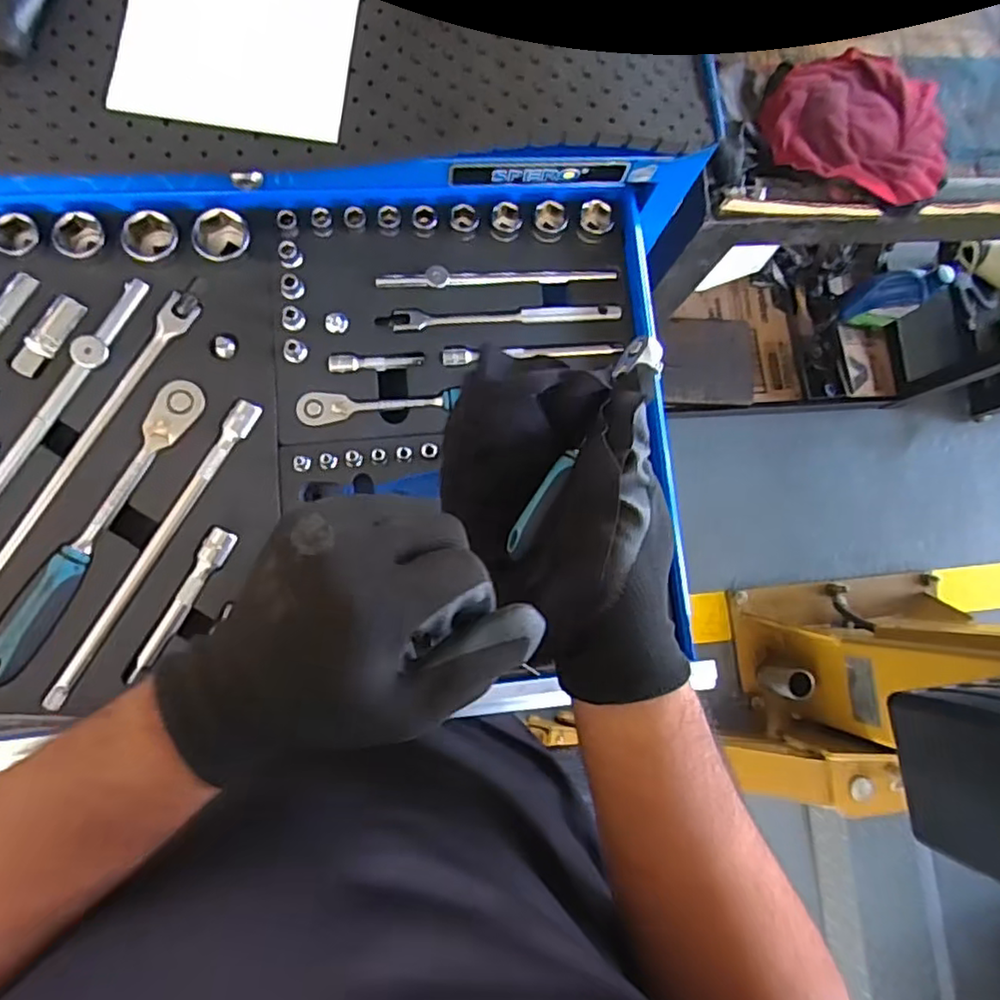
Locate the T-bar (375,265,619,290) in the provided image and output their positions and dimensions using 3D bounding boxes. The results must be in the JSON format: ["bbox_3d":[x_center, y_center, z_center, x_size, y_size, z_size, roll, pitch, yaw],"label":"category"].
[{"bbox_3d":[0.000,-0.181,0.522,0.195,0.016,0.020,-3,83,-7],"label":"T-bar"}]

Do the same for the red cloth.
[{"bbox_3d":[0.352,-0.368,0.625,0.176,0.055,0.190,28,80,-2],"label":"red cloth"}]

